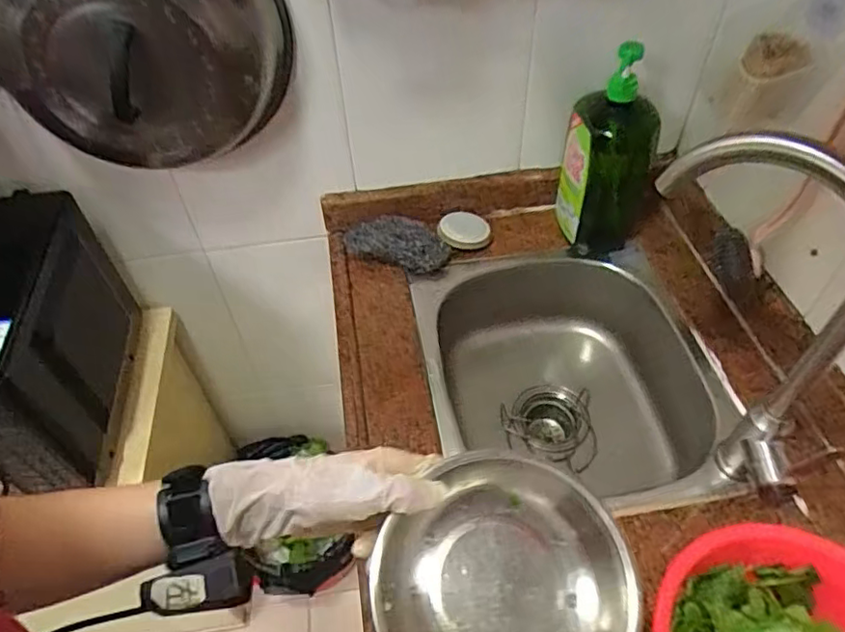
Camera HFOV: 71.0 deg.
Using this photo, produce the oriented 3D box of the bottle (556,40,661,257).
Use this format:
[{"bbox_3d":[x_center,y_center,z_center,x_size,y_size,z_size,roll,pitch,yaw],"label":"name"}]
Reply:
[{"bbox_3d":[0.257,-0.213,0.804,0.123,0.285,0.070,10,51,11],"label":"bottle"}]

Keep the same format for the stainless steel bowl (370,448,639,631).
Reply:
[{"bbox_3d":[0.058,0.196,0.425,0.178,0.063,0.175,-1,50,2],"label":"stainless steel bowl"}]

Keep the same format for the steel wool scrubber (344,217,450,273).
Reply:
[{"bbox_3d":[-0.039,-0.106,0.883,0.152,0.047,0.076,2,50,4],"label":"steel wool scrubber"}]

